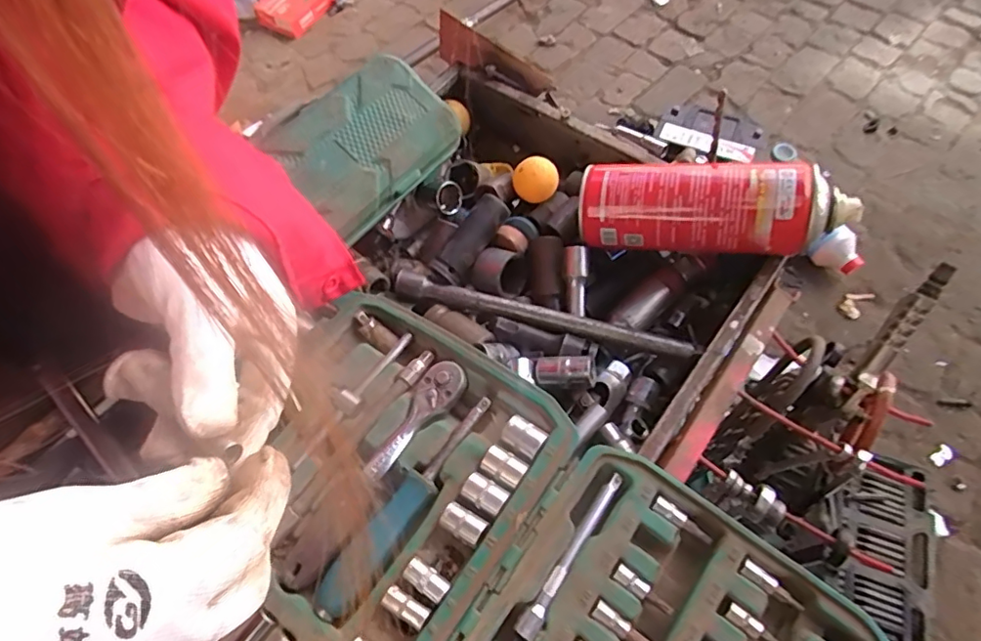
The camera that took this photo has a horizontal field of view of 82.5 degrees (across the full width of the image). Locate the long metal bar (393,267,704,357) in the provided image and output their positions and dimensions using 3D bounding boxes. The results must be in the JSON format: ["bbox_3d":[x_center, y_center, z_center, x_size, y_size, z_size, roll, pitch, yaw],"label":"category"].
[{"bbox_3d":[0.037,-0.008,0.436,0.239,0.016,0.023,15,63,11],"label":"long metal bar"}]

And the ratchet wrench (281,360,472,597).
[{"bbox_3d":[-0.067,0.086,0.332,0.028,0.013,0.155,30,67,18],"label":"ratchet wrench"}]

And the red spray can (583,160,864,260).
[{"bbox_3d":[0.161,-0.084,0.414,0.187,0.051,0.059,6,61,24],"label":"red spray can"}]

